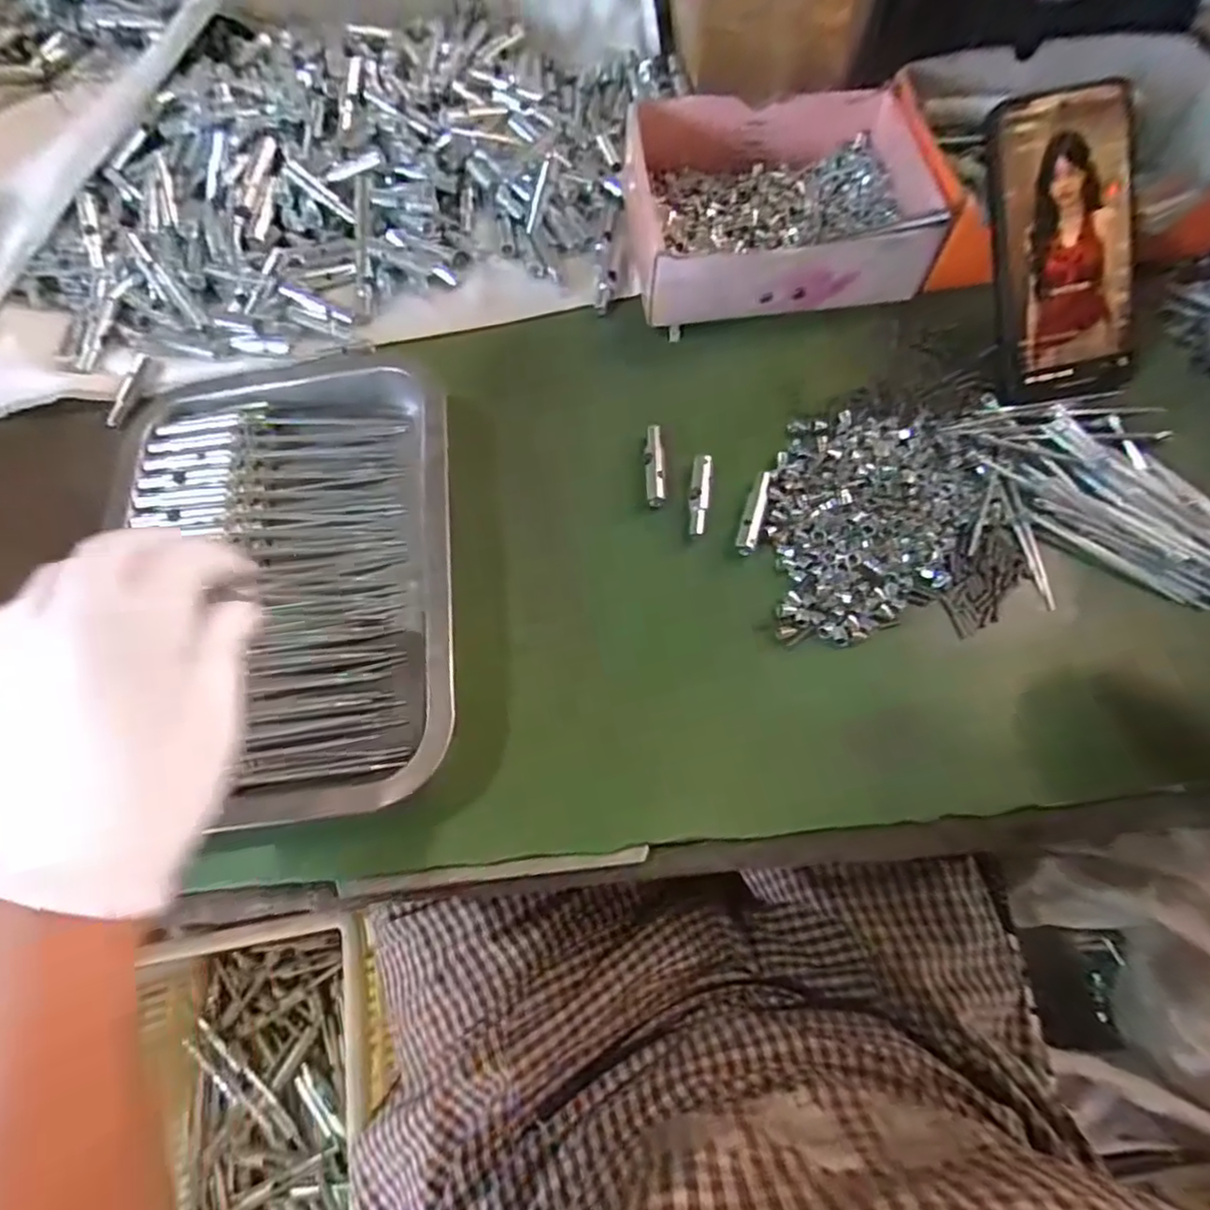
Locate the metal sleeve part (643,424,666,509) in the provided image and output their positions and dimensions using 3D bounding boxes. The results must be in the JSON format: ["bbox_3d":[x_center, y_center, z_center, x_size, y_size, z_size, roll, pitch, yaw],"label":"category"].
[{"bbox_3d":[0.029,-0.083,0.376,0.012,0.006,0.053,-3,69,1],"label":"metal sleeve part"}]

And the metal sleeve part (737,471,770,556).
[{"bbox_3d":[0.084,-0.053,0.360,0.010,0.007,0.053,15,70,8],"label":"metal sleeve part"}]

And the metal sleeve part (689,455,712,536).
[{"bbox_3d":[0.054,-0.063,0.367,0.011,0.009,0.049,6,69,5],"label":"metal sleeve part"}]

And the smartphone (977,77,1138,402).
[{"bbox_3d":[0.259,-0.200,0.359,0.074,0.014,0.157,-9,103,6],"label":"smartphone"}]

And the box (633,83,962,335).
[{"bbox_3d":[0.108,-0.255,0.403,0.176,0.049,0.135,-9,69,-2],"label":"box"}]

